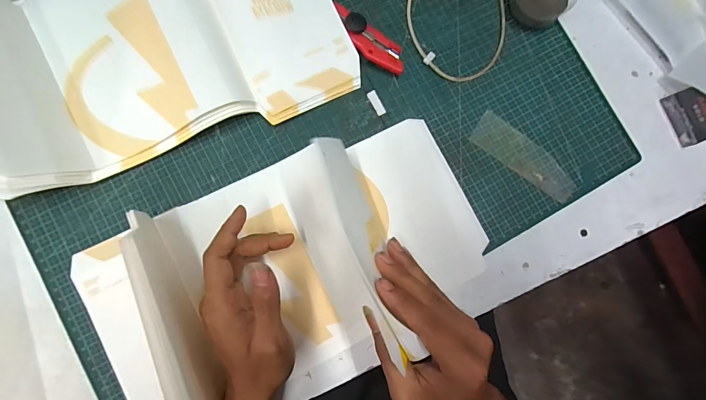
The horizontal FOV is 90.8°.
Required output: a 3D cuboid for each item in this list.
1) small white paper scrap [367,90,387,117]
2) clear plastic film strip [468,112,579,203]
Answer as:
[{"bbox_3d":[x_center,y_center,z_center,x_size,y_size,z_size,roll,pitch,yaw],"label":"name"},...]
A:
[{"bbox_3d":[0.025,-0.103,0.369,0.011,0.004,0.028,-28,85,-9],"label":"small white paper scrap"},{"bbox_3d":[0.186,-0.046,0.372,0.122,0.004,0.039,35,80,0],"label":"clear plastic film strip"}]

